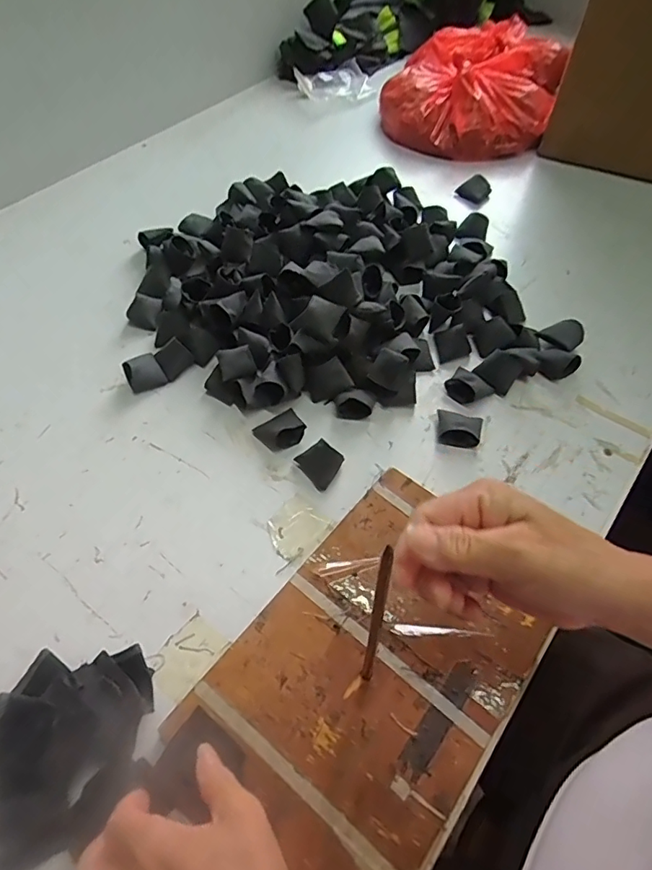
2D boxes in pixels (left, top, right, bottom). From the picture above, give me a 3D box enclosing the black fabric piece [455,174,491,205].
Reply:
[{"bbox_3d":[0.211,-0.350,0.716,0.046,0.024,0.031,18,57,12],"label":"black fabric piece"}]

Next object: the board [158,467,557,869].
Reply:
[{"bbox_3d":[0.039,0.165,0.371,0.176,0.016,0.257,35,62,22],"label":"board"}]

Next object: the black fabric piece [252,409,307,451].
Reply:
[{"bbox_3d":[-0.043,-0.009,0.486,0.044,0.024,0.038,-33,61,-21],"label":"black fabric piece"}]

